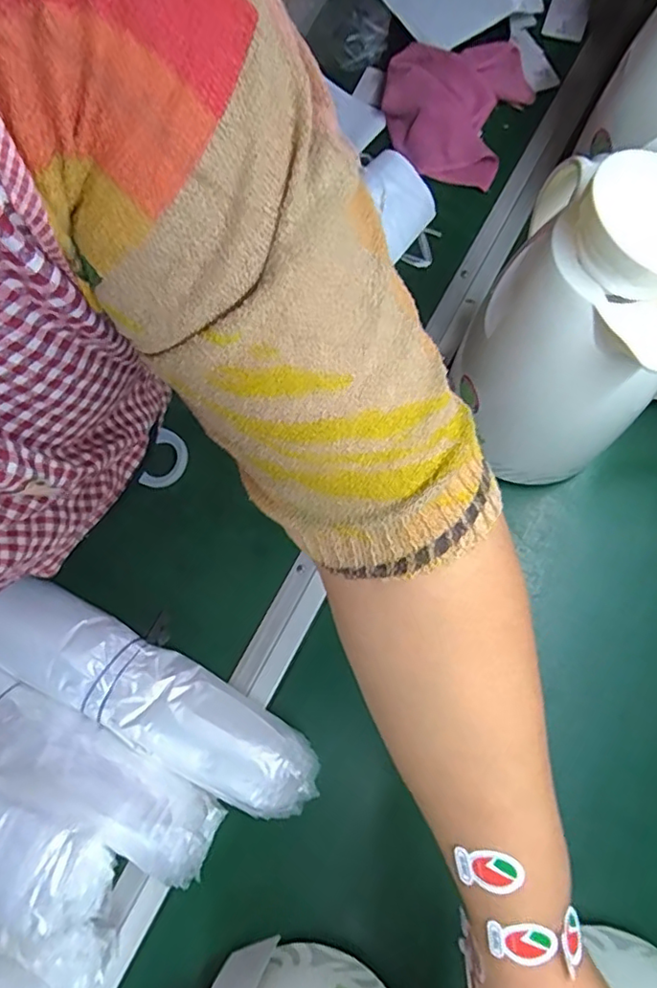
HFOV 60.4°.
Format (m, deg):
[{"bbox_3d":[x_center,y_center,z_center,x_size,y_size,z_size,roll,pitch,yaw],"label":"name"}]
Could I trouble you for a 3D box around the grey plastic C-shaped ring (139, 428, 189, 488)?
[{"bbox_3d":[-0.157,-0.031,0.552,0.036,0.005,0.058,23,78,-17],"label":"grey plastic C-shaped ring"}]

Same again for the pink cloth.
[{"bbox_3d":[0.138,-0.440,0.633,0.156,0.046,0.177,25,77,9],"label":"pink cloth"}]

